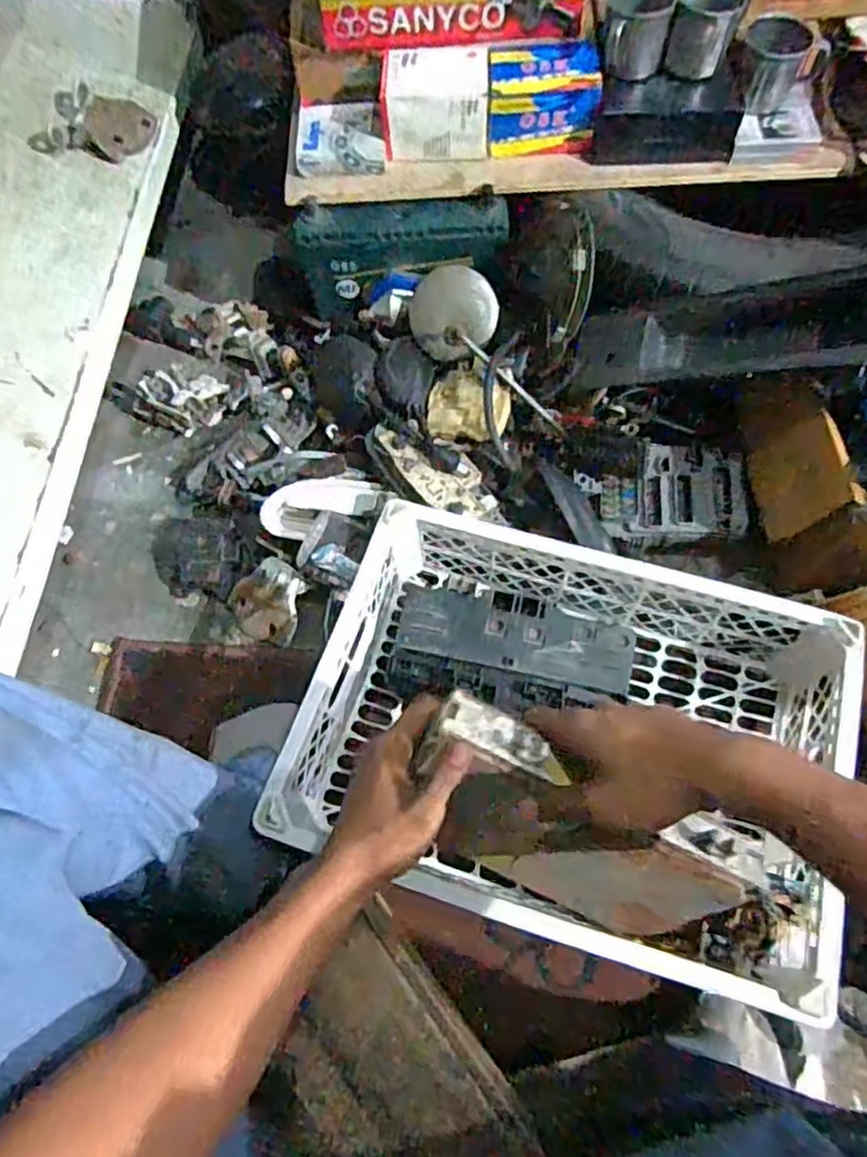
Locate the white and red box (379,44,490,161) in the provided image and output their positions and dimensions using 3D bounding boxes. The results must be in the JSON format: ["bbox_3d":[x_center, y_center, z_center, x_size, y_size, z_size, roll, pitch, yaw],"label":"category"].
[{"bbox_3d":[0.005,-0.502,0.706,0.108,0.063,0.088,2,68,4],"label":"white and red box"}]

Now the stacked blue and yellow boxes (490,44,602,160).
[{"bbox_3d":[0.113,-0.496,0.694,0.112,0.065,0.070,-1,68,3],"label":"stacked blue and yellow boxes"}]

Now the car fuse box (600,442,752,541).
[{"bbox_3d":[0.259,-0.095,0.728,0.148,0.032,0.098,2,68,4],"label":"car fuse box"}]

